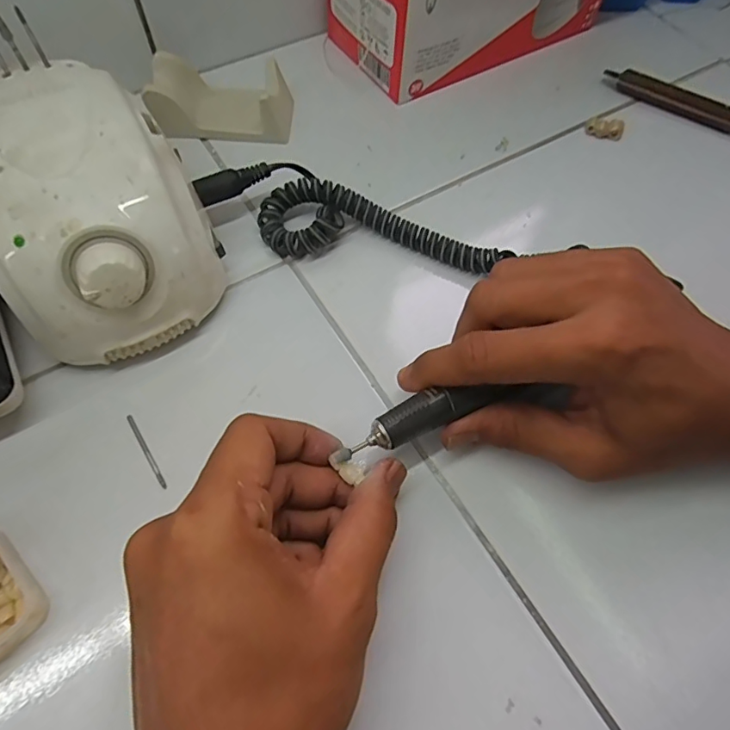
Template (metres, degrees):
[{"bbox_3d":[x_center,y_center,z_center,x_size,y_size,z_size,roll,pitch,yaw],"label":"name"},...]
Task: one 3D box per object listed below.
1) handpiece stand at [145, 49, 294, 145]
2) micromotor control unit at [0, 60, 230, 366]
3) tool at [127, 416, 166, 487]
[{"bbox_3d":[-0.096,-0.180,0.345,0.091,0.034,0.054,0,63,-1],"label":"handpiece stand"},{"bbox_3d":[-0.138,-0.077,0.263,0.099,0.086,0.131,-25,66,-13],"label":"micromotor control unit"},{"bbox_3d":[-0.108,0.042,0.248,0.004,0.004,0.044,-31,67,-15],"label":"tool"}]

